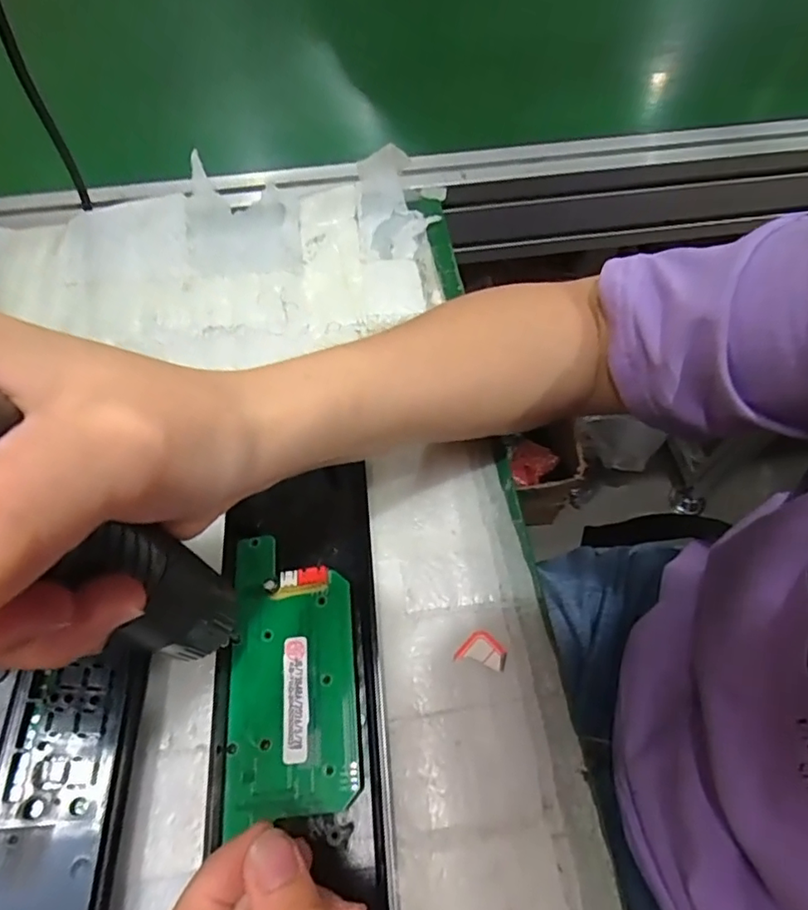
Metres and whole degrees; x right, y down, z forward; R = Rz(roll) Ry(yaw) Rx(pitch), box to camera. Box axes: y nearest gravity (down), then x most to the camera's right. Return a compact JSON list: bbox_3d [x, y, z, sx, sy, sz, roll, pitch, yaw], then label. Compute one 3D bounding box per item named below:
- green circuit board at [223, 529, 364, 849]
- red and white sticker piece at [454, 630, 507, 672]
[{"bbox_3d":[-0.049,0.089,0.245,0.053,0.011,0.115,-4,60,-6],"label":"green circuit board"},{"bbox_3d":[0.036,0.089,0.259,0.022,0.004,0.015,15,60,5],"label":"red and white sticker piece"}]

